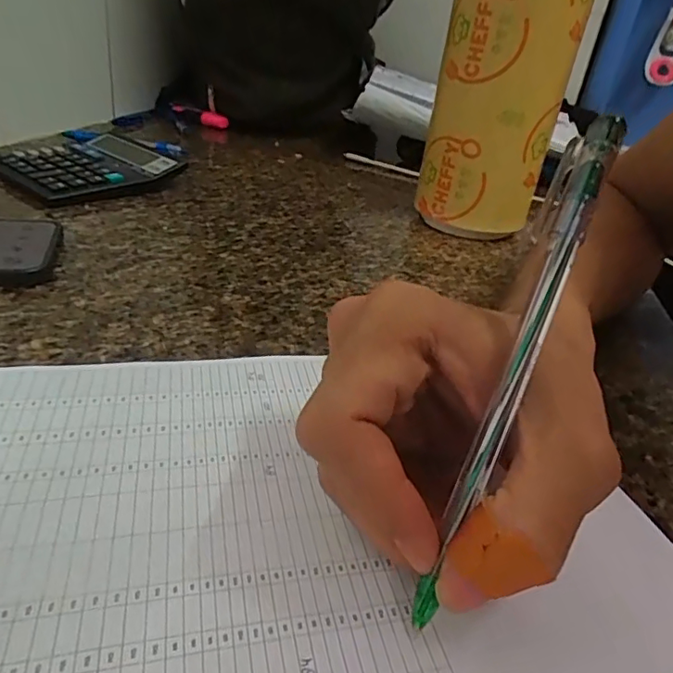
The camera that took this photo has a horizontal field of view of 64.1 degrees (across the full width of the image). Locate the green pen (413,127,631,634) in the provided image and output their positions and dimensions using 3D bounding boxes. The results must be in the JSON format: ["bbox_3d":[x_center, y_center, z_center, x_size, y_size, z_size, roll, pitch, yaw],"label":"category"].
[{"bbox_3d":[0.049,0.006,0.152,0.015,0.149,0.008,19,-7,20],"label":"green pen"}]

